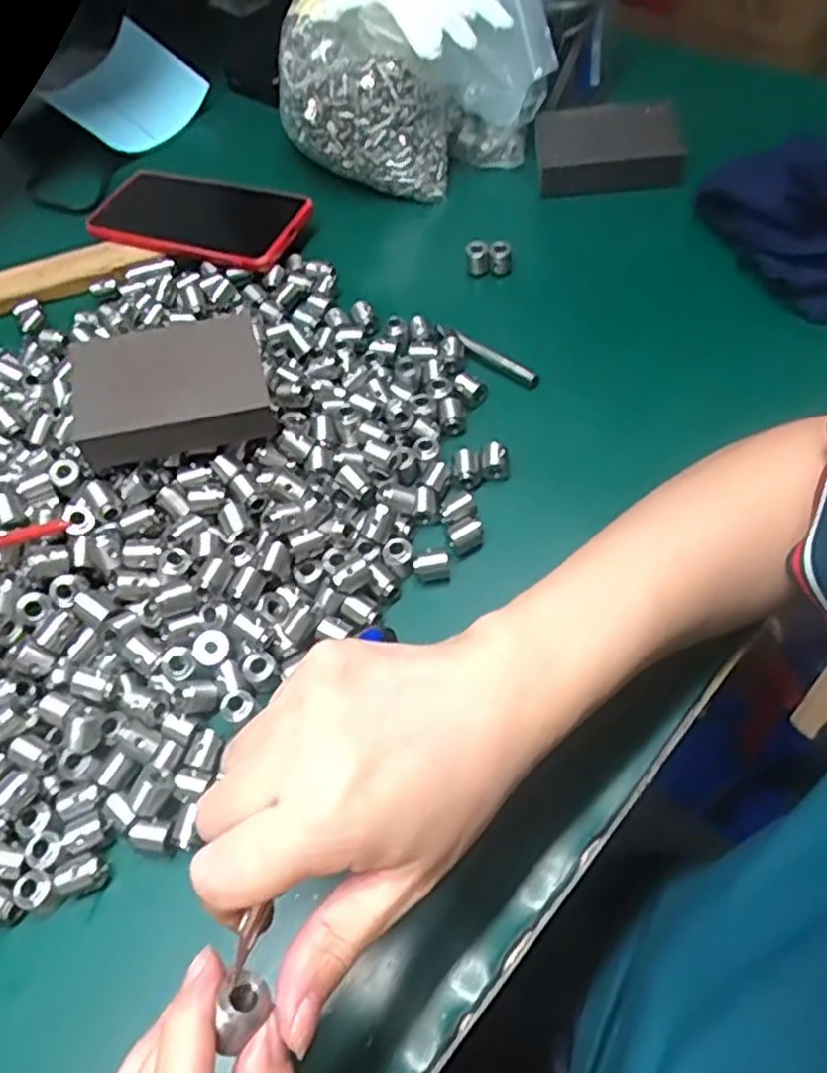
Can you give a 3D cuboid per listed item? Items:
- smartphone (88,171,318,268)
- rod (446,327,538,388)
[{"bbox_3d":[-0.157,-0.244,0.565,0.164,0.017,0.085,19,61,18],"label":"smartphone"},{"bbox_3d":[0.049,-0.114,0.475,0.070,0.012,0.008,36,68,24],"label":"rod"}]

